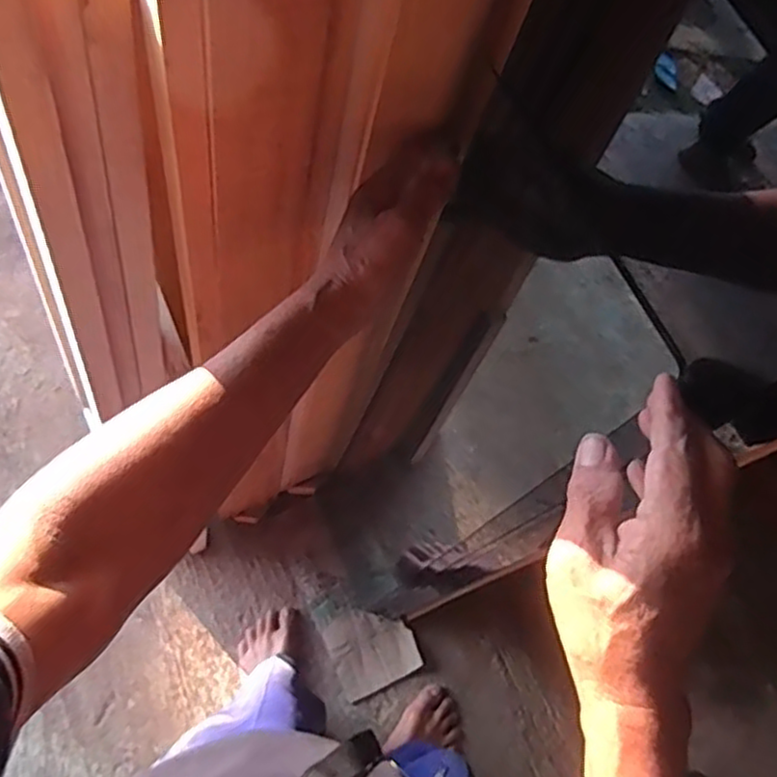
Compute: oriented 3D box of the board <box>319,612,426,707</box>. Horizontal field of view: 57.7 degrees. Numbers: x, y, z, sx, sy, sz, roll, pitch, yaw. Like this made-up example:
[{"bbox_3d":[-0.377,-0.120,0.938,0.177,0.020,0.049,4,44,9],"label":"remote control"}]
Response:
[{"bbox_3d":[-0.033,0.474,1.295,0.147,0.011,0.145,-27,74,-6],"label":"board"}]

